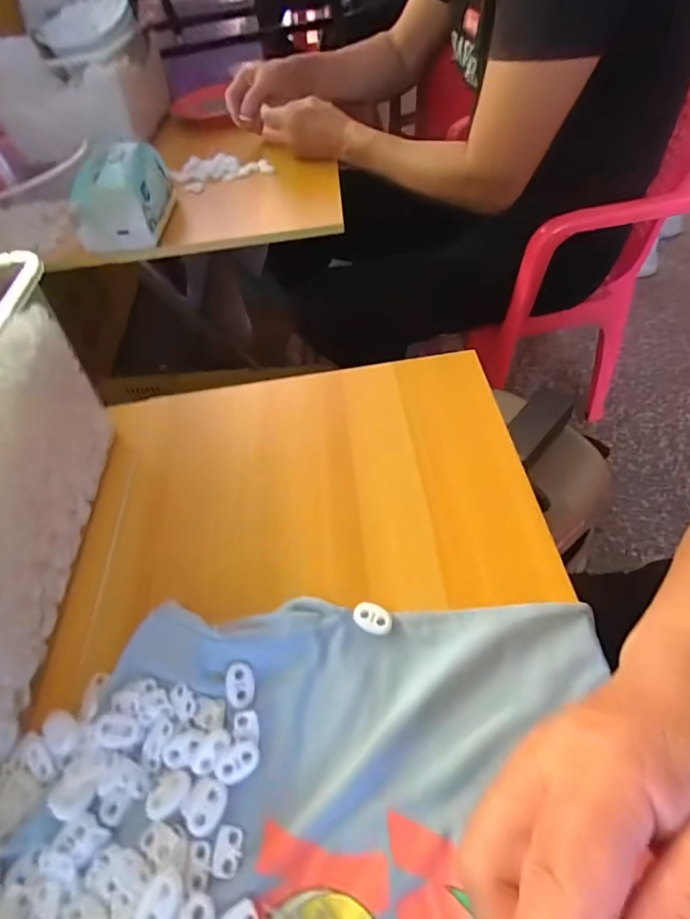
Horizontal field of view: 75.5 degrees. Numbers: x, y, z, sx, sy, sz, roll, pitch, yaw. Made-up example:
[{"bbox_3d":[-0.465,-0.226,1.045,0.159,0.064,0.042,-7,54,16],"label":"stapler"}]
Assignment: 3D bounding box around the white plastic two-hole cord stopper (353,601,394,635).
[{"bbox_3d":[0.016,0.092,0.259,0.022,0.004,0.016,12,52,13],"label":"white plastic two-hole cord stopper"}]

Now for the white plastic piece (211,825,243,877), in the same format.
[{"bbox_3d":[-0.055,0.182,0.207,0.013,0.004,0.018,4,51,7],"label":"white plastic piece"}]

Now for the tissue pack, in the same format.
[{"bbox_3d":[-0.294,-0.354,0.588,0.109,0.094,0.149,-8,51,-1],"label":"tissue pack"}]

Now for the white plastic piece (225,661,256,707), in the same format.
[{"bbox_3d":[-0.058,0.123,0.243,0.015,0.004,0.022,-16,52,-10],"label":"white plastic piece"}]

